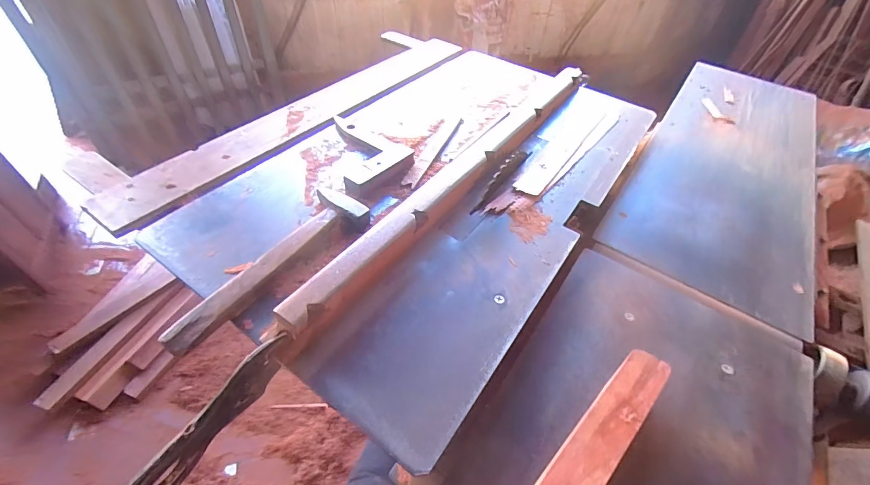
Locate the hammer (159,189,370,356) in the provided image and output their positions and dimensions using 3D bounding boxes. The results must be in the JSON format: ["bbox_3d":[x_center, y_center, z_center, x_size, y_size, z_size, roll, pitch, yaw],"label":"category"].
[{"bbox_3d":[-0.211,0.024,0.507,0.085,0.033,0.287,32,53,20],"label":"hammer"}]

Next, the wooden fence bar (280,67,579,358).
[{"bbox_3d":[0.066,-0.130,0.644,0.038,0.038,0.802,32,53,20],"label":"wooden fence bar"}]

